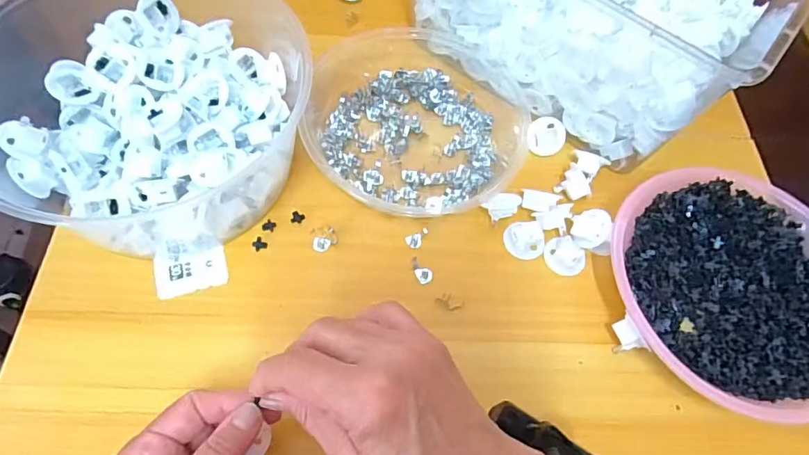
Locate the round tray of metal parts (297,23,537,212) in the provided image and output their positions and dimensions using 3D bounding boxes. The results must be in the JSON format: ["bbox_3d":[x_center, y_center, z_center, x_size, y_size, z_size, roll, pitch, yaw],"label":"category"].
[{"bbox_3d":[0.012,-0.097,0.432,0.184,0.035,0.187,2,63,-4],"label":"round tray of metal parts"}]

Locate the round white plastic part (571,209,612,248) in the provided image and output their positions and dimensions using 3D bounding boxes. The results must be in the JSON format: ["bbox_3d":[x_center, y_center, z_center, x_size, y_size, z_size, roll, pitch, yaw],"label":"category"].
[{"bbox_3d":[0.150,0.000,0.399,0.030,0.007,0.030,-7,70,21],"label":"round white plastic part"}]

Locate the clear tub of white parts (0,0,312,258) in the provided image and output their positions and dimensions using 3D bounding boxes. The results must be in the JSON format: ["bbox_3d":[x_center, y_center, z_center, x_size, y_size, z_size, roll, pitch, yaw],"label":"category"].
[{"bbox_3d":[-0.187,-0.093,0.375,0.202,0.111,0.217,2,63,-4],"label":"clear tub of white parts"}]

